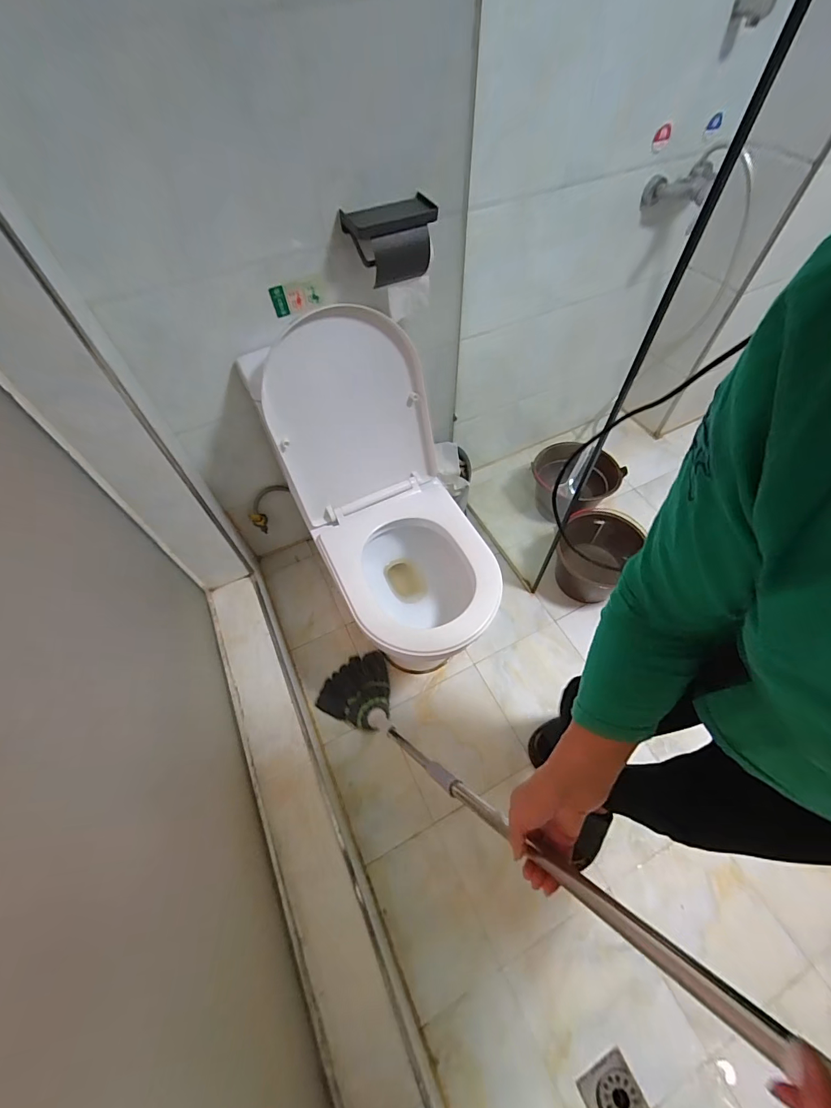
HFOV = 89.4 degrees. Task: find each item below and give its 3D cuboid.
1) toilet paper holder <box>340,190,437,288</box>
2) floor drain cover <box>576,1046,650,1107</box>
[{"bbox_3d":[-0.047,-0.628,0.856,0.179,0.124,0.110,-15,59,-9],"label":"toilet paper holder"},{"bbox_3d":[0.383,1.054,0.812,0.105,0.013,0.100,-23,46,-13],"label":"floor drain cover"}]

